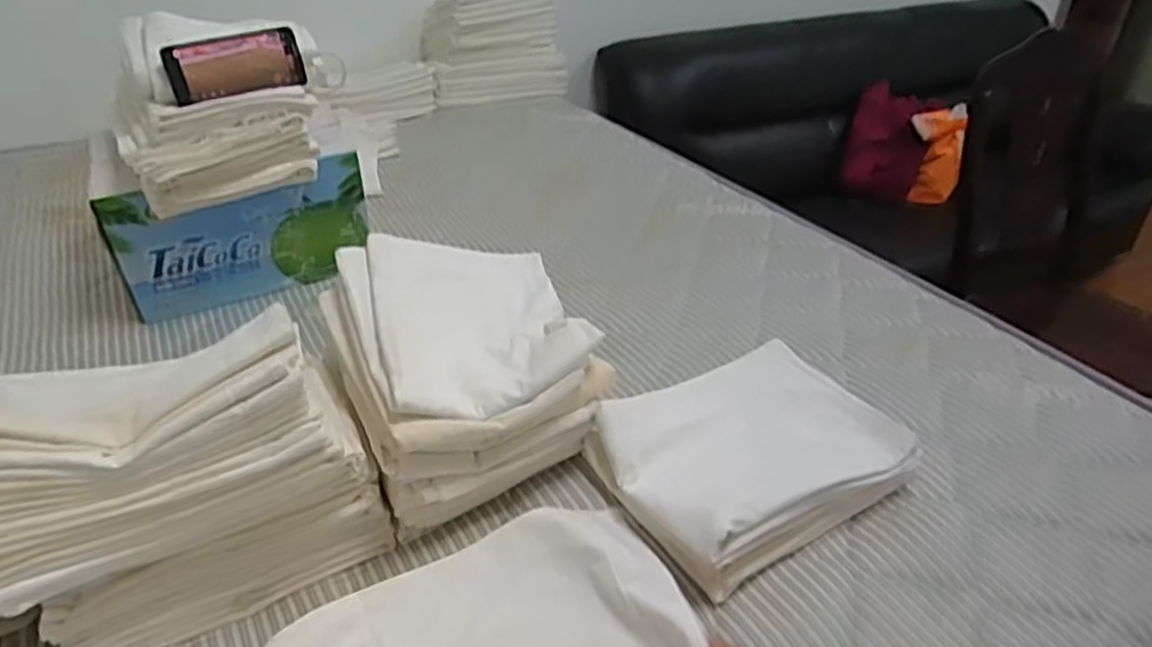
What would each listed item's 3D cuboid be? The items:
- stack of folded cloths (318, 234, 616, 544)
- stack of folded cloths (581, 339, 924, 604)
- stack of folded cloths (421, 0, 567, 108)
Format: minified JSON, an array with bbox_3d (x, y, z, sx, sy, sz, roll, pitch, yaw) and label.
[{"bbox_3d":[-0.117,0.041,0.781,0.238,0.158,0.284,-14,37,-22],"label":"stack of folded cloths"},{"bbox_3d":[0.172,0.128,0.734,0.263,0.068,0.194,-18,39,-27],"label":"stack of folded cloths"},{"bbox_3d":[-0.195,-0.676,1.790,0.327,0.257,0.200,-7,34,-13],"label":"stack of folded cloths"}]

